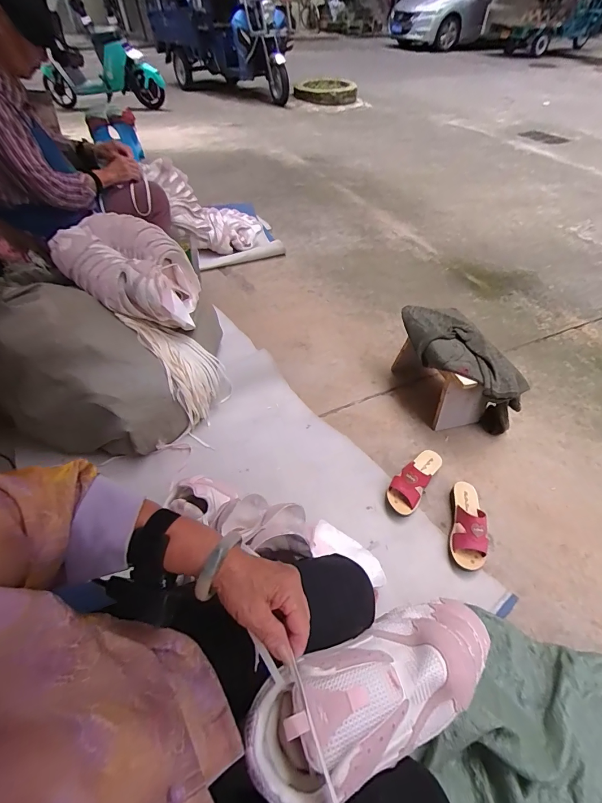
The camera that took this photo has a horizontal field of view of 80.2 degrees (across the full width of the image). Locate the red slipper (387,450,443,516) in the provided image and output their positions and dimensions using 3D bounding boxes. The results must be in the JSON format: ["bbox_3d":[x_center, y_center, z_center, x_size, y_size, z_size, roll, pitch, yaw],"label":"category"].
[{"bbox_3d":[0.315,0.207,0.982,0.085,0.074,0.220,34,54,23],"label":"red slipper"}]

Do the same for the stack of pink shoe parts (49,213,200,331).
[{"bbox_3d":[-0.499,-0.378,1.059,0.323,0.232,0.305,-5,50,-4],"label":"stack of pink shoe parts"}]

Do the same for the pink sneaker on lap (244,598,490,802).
[{"bbox_3d":[0.094,0.319,0.399,0.307,0.087,0.112,-12,50,-24],"label":"pink sneaker on lap"}]

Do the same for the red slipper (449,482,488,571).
[{"bbox_3d":[0.424,0.304,0.904,0.078,0.080,0.224,13,49,7],"label":"red slipper"}]

